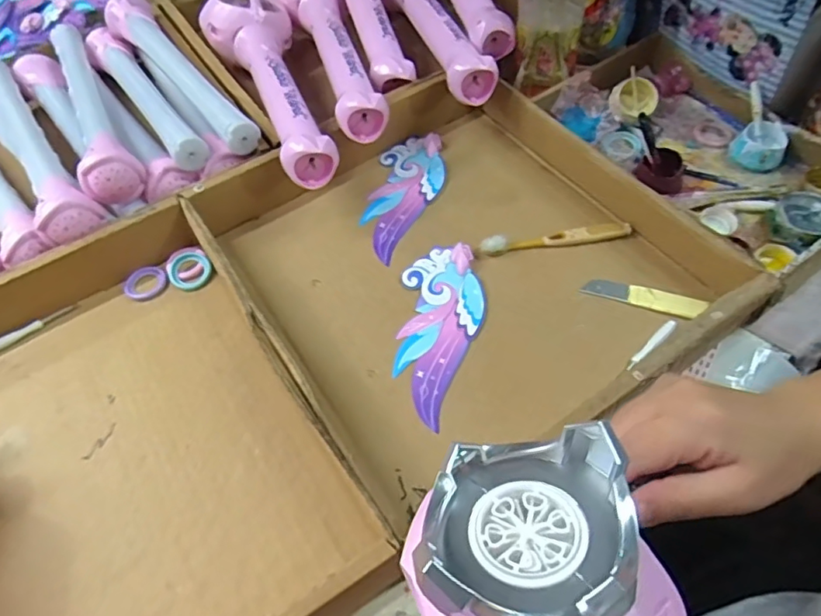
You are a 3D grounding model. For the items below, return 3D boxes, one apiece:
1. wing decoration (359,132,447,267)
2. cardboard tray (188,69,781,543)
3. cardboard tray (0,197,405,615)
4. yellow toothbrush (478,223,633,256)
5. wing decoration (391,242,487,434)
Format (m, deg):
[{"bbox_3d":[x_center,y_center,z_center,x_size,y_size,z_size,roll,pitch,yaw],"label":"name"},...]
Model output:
[{"bbox_3d":[-0.007,-0.115,0.565,0.071,0.008,0.162,6,60,11],"label":"wing decoration"},{"bbox_3d":[0.036,-0.046,0.488,0.340,0.060,0.367,-29,59,-16],"label":"cardboard tray"},{"bbox_3d":[-0.240,0.112,0.401,0.327,0.058,0.381,-31,60,-18],"label":"cardboard tray"},{"bbox_3d":[0.134,-0.064,0.516,0.140,0.016,0.015,-7,56,-3],"label":"yellow toothbrush"},{"bbox_3d":[0.026,0.017,0.469,0.071,0.017,0.163,2,56,4],"label":"wing decoration"}]

